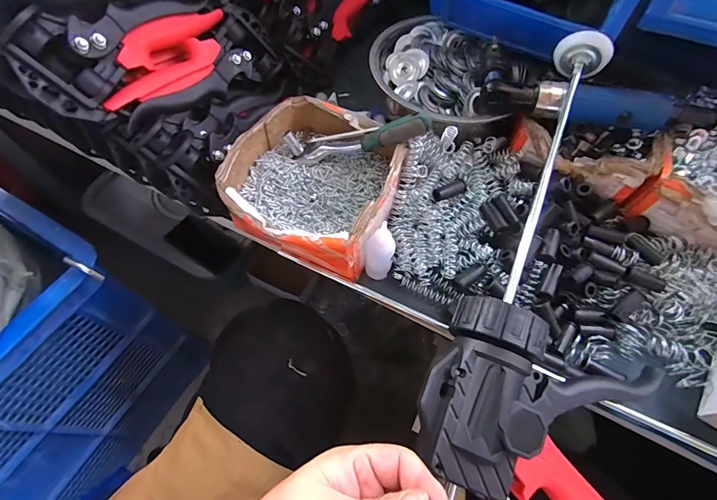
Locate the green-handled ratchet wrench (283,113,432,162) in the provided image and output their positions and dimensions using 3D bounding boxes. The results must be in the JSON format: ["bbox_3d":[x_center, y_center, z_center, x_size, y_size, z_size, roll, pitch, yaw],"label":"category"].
[{"bbox_3d":[-0.004,-0.112,0.368,0.147,0.029,0.020,-3,60,21],"label":"green-handled ratchet wrench"}]

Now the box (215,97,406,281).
[{"bbox_3d":[-0.041,-0.067,0.373,0.149,0.070,0.161,24,63,10],"label":"box"}]

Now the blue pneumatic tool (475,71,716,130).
[{"bbox_3d":[0.240,-0.143,0.371,0.227,0.037,0.040,15,62,5],"label":"blue pneumatic tool"}]

